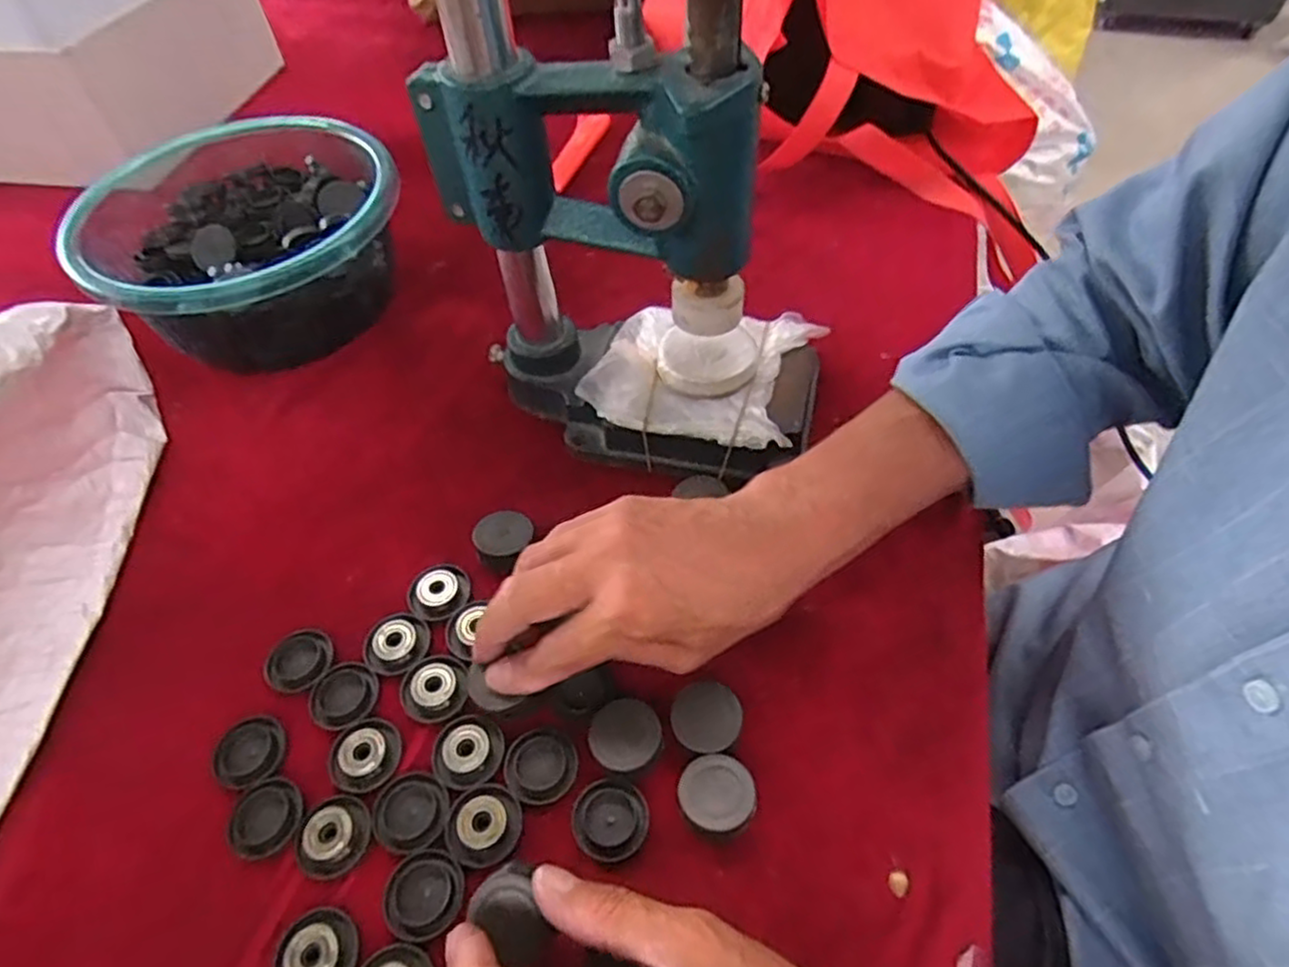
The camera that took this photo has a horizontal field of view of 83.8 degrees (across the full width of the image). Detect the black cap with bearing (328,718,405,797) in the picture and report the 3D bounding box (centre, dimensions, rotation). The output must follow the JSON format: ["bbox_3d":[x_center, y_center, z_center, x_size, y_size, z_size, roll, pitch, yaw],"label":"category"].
[{"bbox_3d":[-0.131,0.126,0.335,0.033,0.006,0.032,-2,53,2],"label":"black cap with bearing"}]

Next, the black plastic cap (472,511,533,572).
[{"bbox_3d":[-0.078,0.031,0.396,0.030,0.013,0.037,18,56,17],"label":"black plastic cap"}]

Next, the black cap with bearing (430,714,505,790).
[{"bbox_3d":[-0.083,0.123,0.334,0.033,0.006,0.033,-2,53,2],"label":"black cap with bearing"}]

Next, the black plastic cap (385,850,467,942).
[{"bbox_3d":[-0.092,0.171,0.300,0.032,0.004,0.032,-2,53,2],"label":"black plastic cap"}]

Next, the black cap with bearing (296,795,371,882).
[{"bbox_3d":[-0.137,0.153,0.313,0.028,0.008,0.032,17,56,16],"label":"black cap with bearing"}]

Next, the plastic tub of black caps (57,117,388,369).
[{"bbox_3d":[-0.275,-0.166,0.516,0.202,0.089,0.201,-2,53,2],"label":"plastic tub of black caps"}]

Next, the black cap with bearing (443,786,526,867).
[{"bbox_3d":[-0.071,0.148,0.314,0.032,0.005,0.032,-2,53,2],"label":"black cap with bearing"}]

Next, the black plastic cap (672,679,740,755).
[{"bbox_3d":[0.029,0.108,0.333,0.032,0.007,0.032,-2,53,2],"label":"black plastic cap"}]

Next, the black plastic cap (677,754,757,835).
[{"bbox_3d":[0.031,0.135,0.312,0.032,0.014,0.031,-2,53,2],"label":"black plastic cap"}]

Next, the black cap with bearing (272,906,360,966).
[{"bbox_3d":[-0.132,0.189,0.289,0.030,0.006,0.032,-2,53,2],"label":"black cap with bearing"}]

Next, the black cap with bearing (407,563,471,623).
[{"bbox_3d":[-0.111,0.057,0.386,0.032,0.007,0.034,-2,53,2],"label":"black cap with bearing"}]

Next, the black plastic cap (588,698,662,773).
[{"bbox_3d":[-0.009,0.116,0.330,0.031,0.012,0.031,-2,53,2],"label":"black plastic cap"}]

